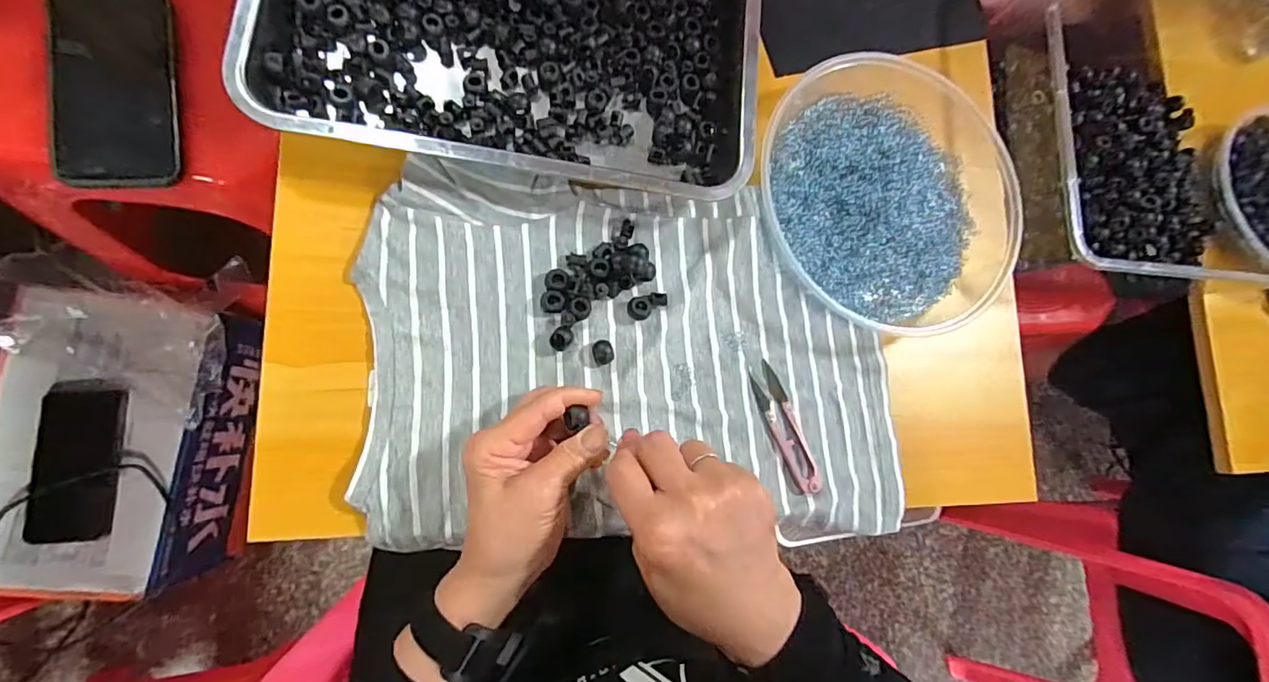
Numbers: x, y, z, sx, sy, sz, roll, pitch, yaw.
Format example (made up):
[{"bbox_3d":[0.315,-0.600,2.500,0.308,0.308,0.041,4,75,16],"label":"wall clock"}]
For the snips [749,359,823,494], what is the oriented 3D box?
[{"bbox_3d":[0.117,0.066,0.414,0.024,0.007,0.102,-25,90,-10],"label":"snips"}]

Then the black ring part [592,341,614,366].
[{"bbox_3d":[-0.023,0.008,0.389,0.014,0.011,0.017,-17,89,-10],"label":"black ring part"}]

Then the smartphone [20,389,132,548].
[{"bbox_3d":[-0.621,0.137,0.603,0.081,0.015,0.165,4,81,-12],"label":"smartphone"}]

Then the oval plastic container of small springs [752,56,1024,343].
[{"bbox_3d":[0.215,-0.125,0.453,0.231,0.057,0.228,-39,92,-10],"label":"oval plastic container of small springs"}]

